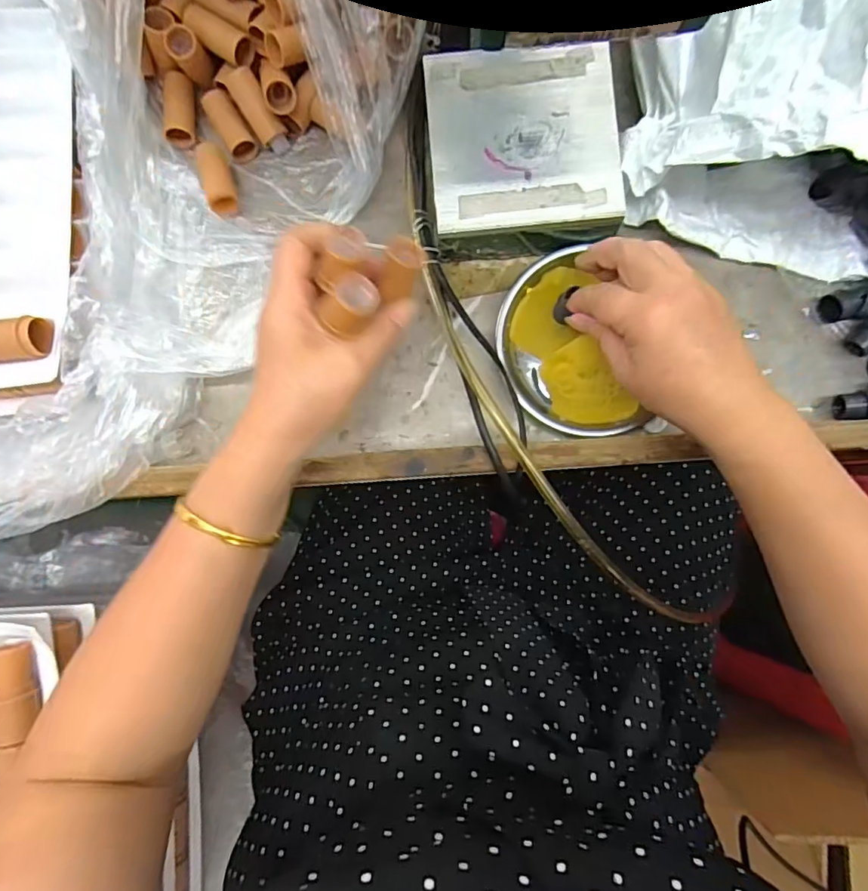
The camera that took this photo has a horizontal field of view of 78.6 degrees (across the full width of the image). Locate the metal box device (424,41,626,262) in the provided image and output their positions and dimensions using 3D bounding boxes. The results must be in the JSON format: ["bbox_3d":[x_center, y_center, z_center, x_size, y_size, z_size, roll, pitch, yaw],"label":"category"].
[{"bbox_3d":[0.059,-0.198,0.363,0.120,0.040,0.122,-3,87,1],"label":"metal box device"}]

